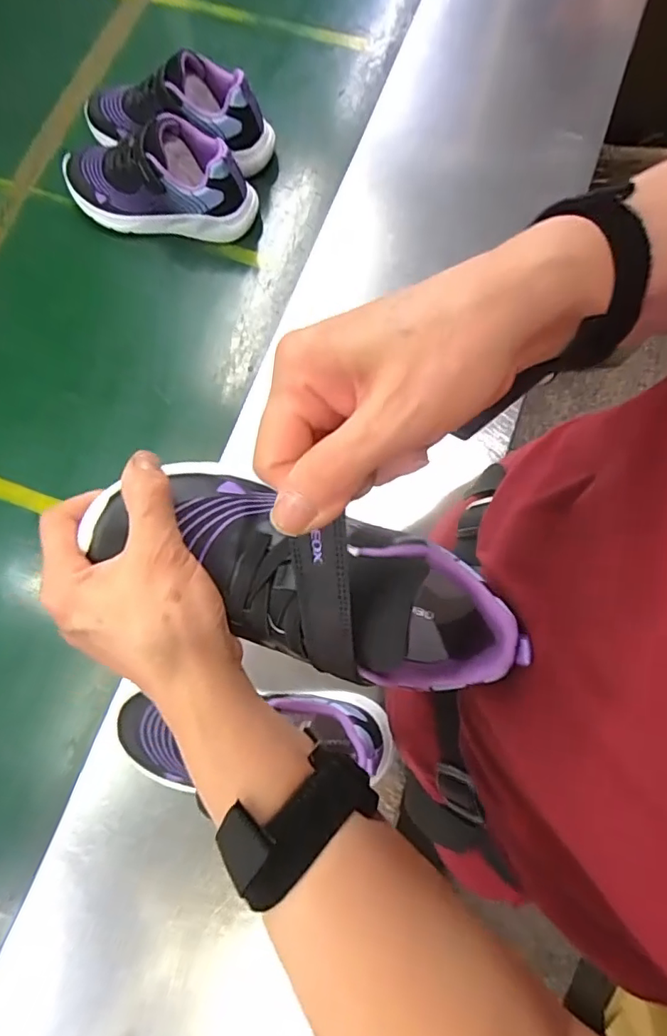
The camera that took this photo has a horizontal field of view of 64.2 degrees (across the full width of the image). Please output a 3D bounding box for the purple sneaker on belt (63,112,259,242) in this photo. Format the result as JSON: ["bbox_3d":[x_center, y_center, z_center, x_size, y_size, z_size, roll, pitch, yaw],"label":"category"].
[{"bbox_3d":[-0.204,-0.379,0.602,0.219,0.101,0.080,3,76,2],"label":"purple sneaker on belt"}]

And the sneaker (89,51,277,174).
[{"bbox_3d":[-0.191,-0.466,0.615,0.230,0.094,0.087,8,76,4],"label":"sneaker"}]

